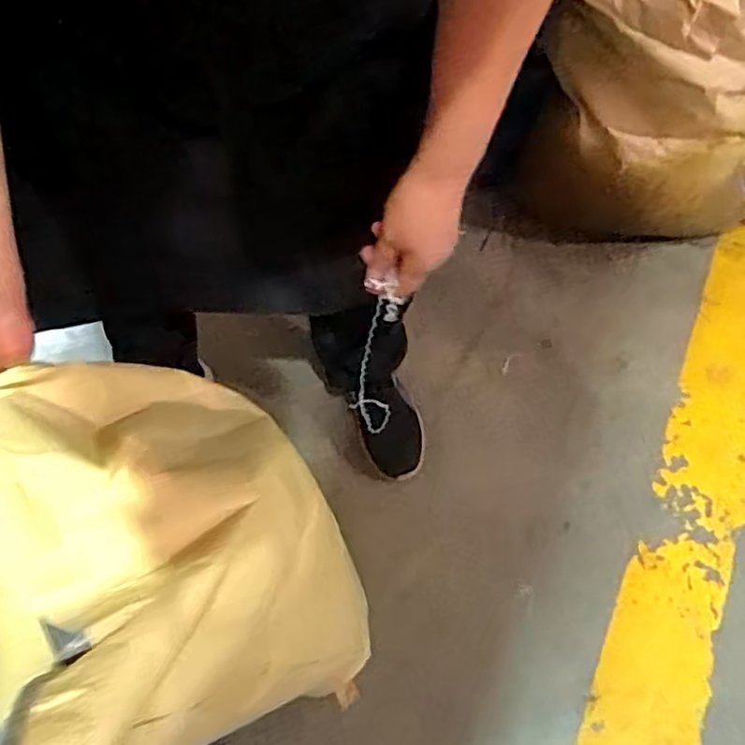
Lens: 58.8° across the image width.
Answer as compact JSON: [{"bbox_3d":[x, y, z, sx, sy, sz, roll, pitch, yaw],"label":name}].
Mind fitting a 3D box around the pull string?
[{"bbox_3d":[0.000,-0.003,0.792,0.044,0.488,0.077,-20,77,-6],"label":"pull string"}]

